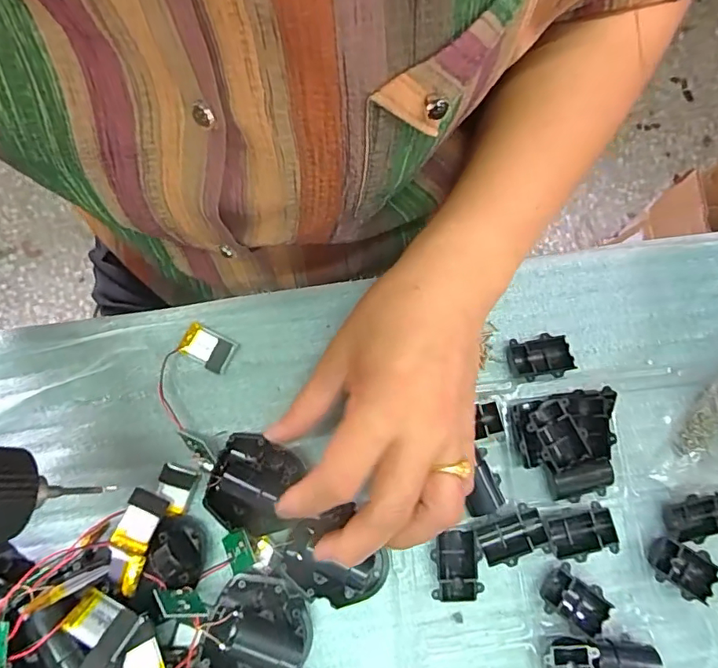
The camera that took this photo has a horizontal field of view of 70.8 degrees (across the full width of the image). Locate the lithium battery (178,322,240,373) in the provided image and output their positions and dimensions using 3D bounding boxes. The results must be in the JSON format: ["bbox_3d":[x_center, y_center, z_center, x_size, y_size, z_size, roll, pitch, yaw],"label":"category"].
[{"bbox_3d":[-0.094,0.009,0.313,0.031,0.004,0.022,31,85,-8],"label":"lithium battery"}]

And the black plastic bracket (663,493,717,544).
[{"bbox_3d":[0.201,0.108,0.296,0.037,0.013,0.026,-8,80,-2],"label":"black plastic bracket"}]

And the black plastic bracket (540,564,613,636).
[{"bbox_3d":[0.123,0.151,0.287,0.037,0.010,0.026,33,81,5],"label":"black plastic bracket"}]

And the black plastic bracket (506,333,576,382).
[{"bbox_3d":[0.113,0.015,0.317,0.040,0.012,0.027,-9,80,-3],"label":"black plastic bracket"}]

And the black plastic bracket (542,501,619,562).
[{"bbox_3d":[0.129,0.115,0.293,0.037,0.010,0.026,-12,80,-3],"label":"black plastic bracket"}]

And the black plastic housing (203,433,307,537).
[{"bbox_3d":[-0.061,0.086,0.290,0.050,0.023,0.051,0,79,-1],"label":"black plastic housing"}]

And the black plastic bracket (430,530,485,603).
[{"bbox_3d":[0.055,0.133,0.292,0.027,0.016,0.037,-4,79,-2],"label":"black plastic bracket"}]

